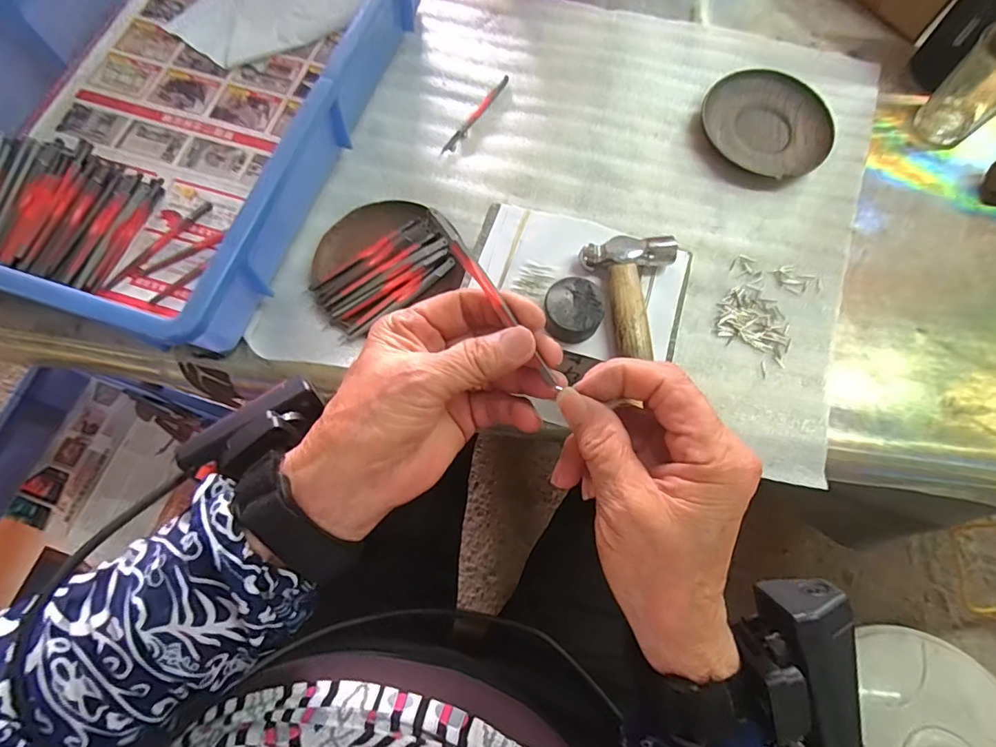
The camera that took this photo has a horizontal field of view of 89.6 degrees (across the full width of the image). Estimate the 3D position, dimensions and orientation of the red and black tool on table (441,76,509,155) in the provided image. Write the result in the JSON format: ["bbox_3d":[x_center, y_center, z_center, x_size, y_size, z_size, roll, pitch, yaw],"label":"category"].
[{"bbox_3d":[-0.019,-0.234,0.452,0.009,0.004,0.106,29,72,8],"label":"red and black tool on table"}]

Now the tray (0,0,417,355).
[{"bbox_3d":[-0.253,-0.237,0.403,0.278,0.078,0.425,17,71,4],"label":"tray"}]

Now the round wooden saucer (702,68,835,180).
[{"bbox_3d":[0.240,-0.224,0.448,0.112,0.014,0.112,1,71,-2],"label":"round wooden saucer"}]

